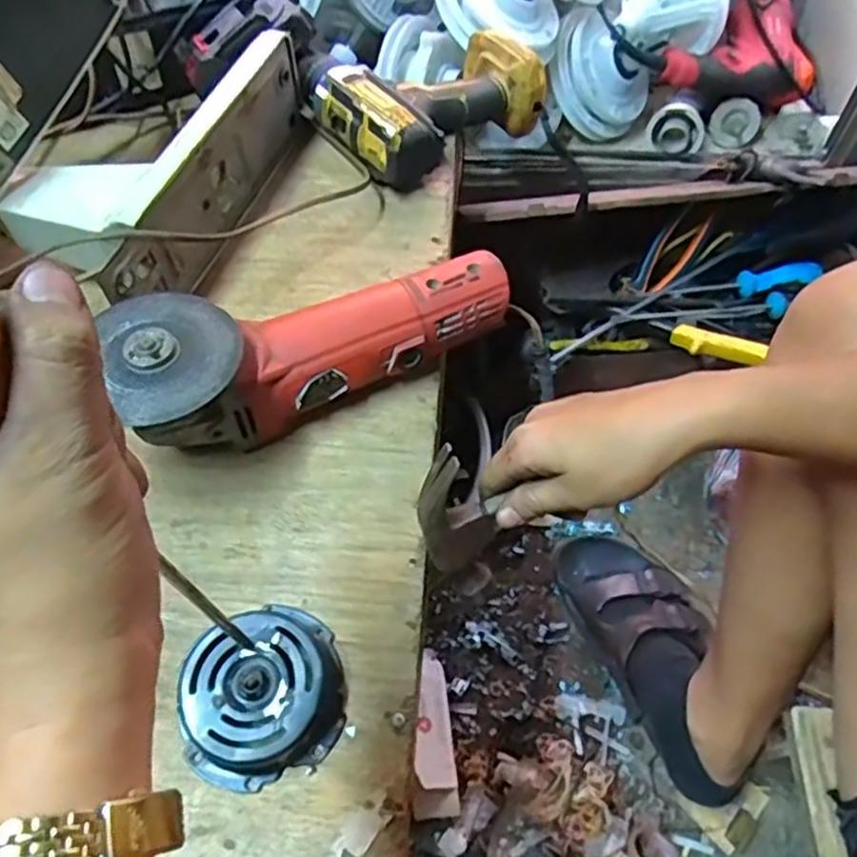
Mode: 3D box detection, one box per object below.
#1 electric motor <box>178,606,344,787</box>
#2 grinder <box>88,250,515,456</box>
[{"bbox_3d":[-0.090,0.140,0.386,0.082,0.030,0.085,-16,60,-9],"label":"electric motor"},{"bbox_3d":[-0.072,-0.066,0.476,0.250,0.094,0.092,-27,62,-15],"label":"grinder"}]

